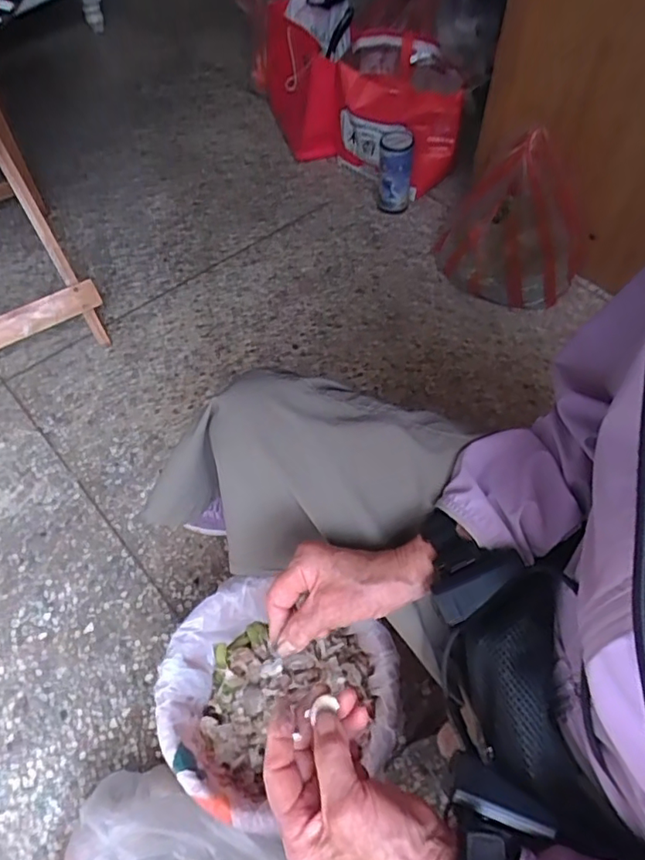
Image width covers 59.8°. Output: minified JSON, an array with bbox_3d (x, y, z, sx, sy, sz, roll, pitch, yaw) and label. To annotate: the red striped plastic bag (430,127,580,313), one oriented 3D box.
[{"bbox_3d":[0.362,-0.388,1.075,0.267,0.298,0.174,22,61,15],"label":"red striped plastic bag"}]

